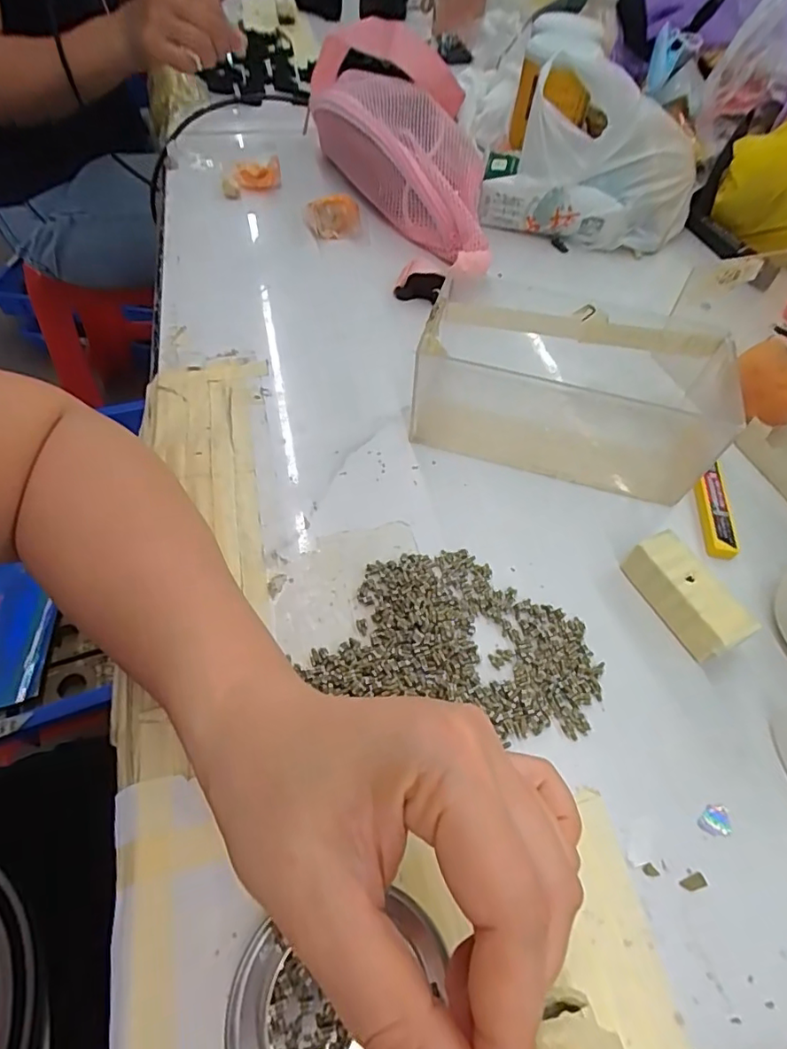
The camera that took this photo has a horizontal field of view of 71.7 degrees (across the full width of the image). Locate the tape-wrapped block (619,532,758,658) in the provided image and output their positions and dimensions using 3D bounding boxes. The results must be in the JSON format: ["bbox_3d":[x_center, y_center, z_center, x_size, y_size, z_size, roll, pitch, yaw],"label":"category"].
[{"bbox_3d":[0.154,0.038,0.288,0.032,0.026,0.064,-24,60,-19],"label":"tape-wrapped block"}]

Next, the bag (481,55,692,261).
[{"bbox_3d":[0.180,-0.320,0.479,0.176,0.115,0.074,14,55,6],"label":"bag"}]

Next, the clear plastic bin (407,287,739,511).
[{"bbox_3d":[0.117,-0.089,0.352,0.203,0.061,0.107,12,55,5],"label":"clear plastic bin"}]

